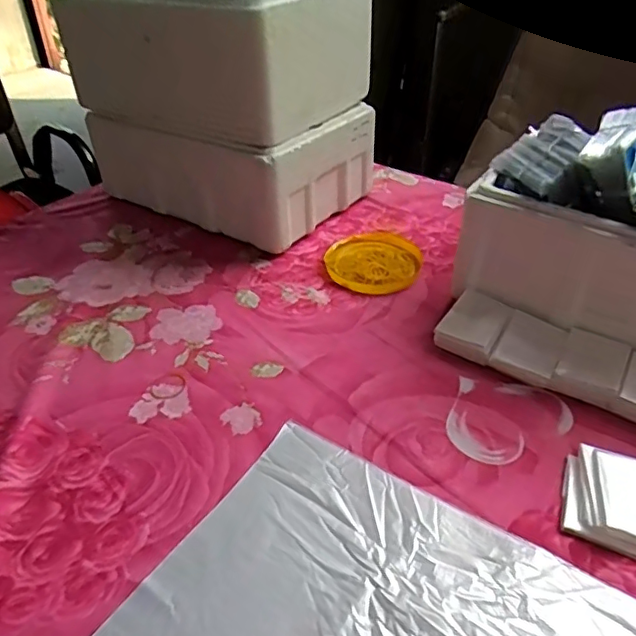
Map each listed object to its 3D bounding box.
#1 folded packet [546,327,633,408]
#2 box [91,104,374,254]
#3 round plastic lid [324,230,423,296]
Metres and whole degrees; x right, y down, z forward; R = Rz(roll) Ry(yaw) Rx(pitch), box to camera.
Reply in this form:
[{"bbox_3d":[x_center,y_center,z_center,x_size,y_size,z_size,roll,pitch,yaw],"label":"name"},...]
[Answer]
[{"bbox_3d":[0.293,0.054,0.610,0.063,0.028,0.088,20,42,26],"label":"folded packet"},{"bbox_3d":[-0.149,-0.252,0.922,0.412,0.166,0.234,20,42,26],"label":"box"},{"bbox_3d":[0.083,-0.085,0.810,0.126,0.020,0.139,21,43,27],"label":"round plastic lid"}]

